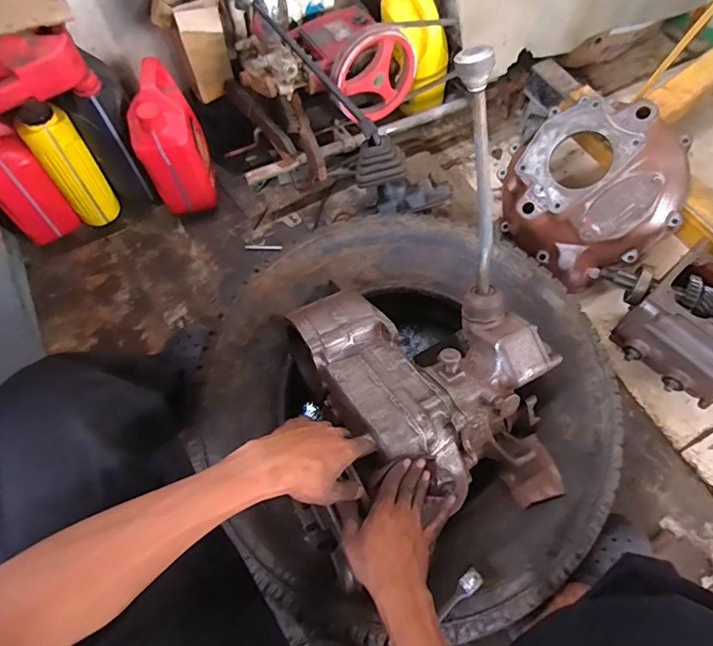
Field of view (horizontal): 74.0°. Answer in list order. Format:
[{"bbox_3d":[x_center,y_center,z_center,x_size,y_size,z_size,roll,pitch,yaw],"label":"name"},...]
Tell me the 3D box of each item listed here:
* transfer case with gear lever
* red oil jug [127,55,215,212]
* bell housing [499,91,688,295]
[{"bbox_3d":[0.100,0.017,0.592,0.323,0.417,0.415,-12,67,-3],"label":"transfer case with gear lever"},{"bbox_3d":[-0.400,-0.391,1.017,0.138,0.251,0.168,-22,68,-8],"label":"red oil jug"},{"bbox_3d":[0.462,-0.261,0.931,0.336,0.159,0.290,-37,71,22],"label":"bell housing"}]

